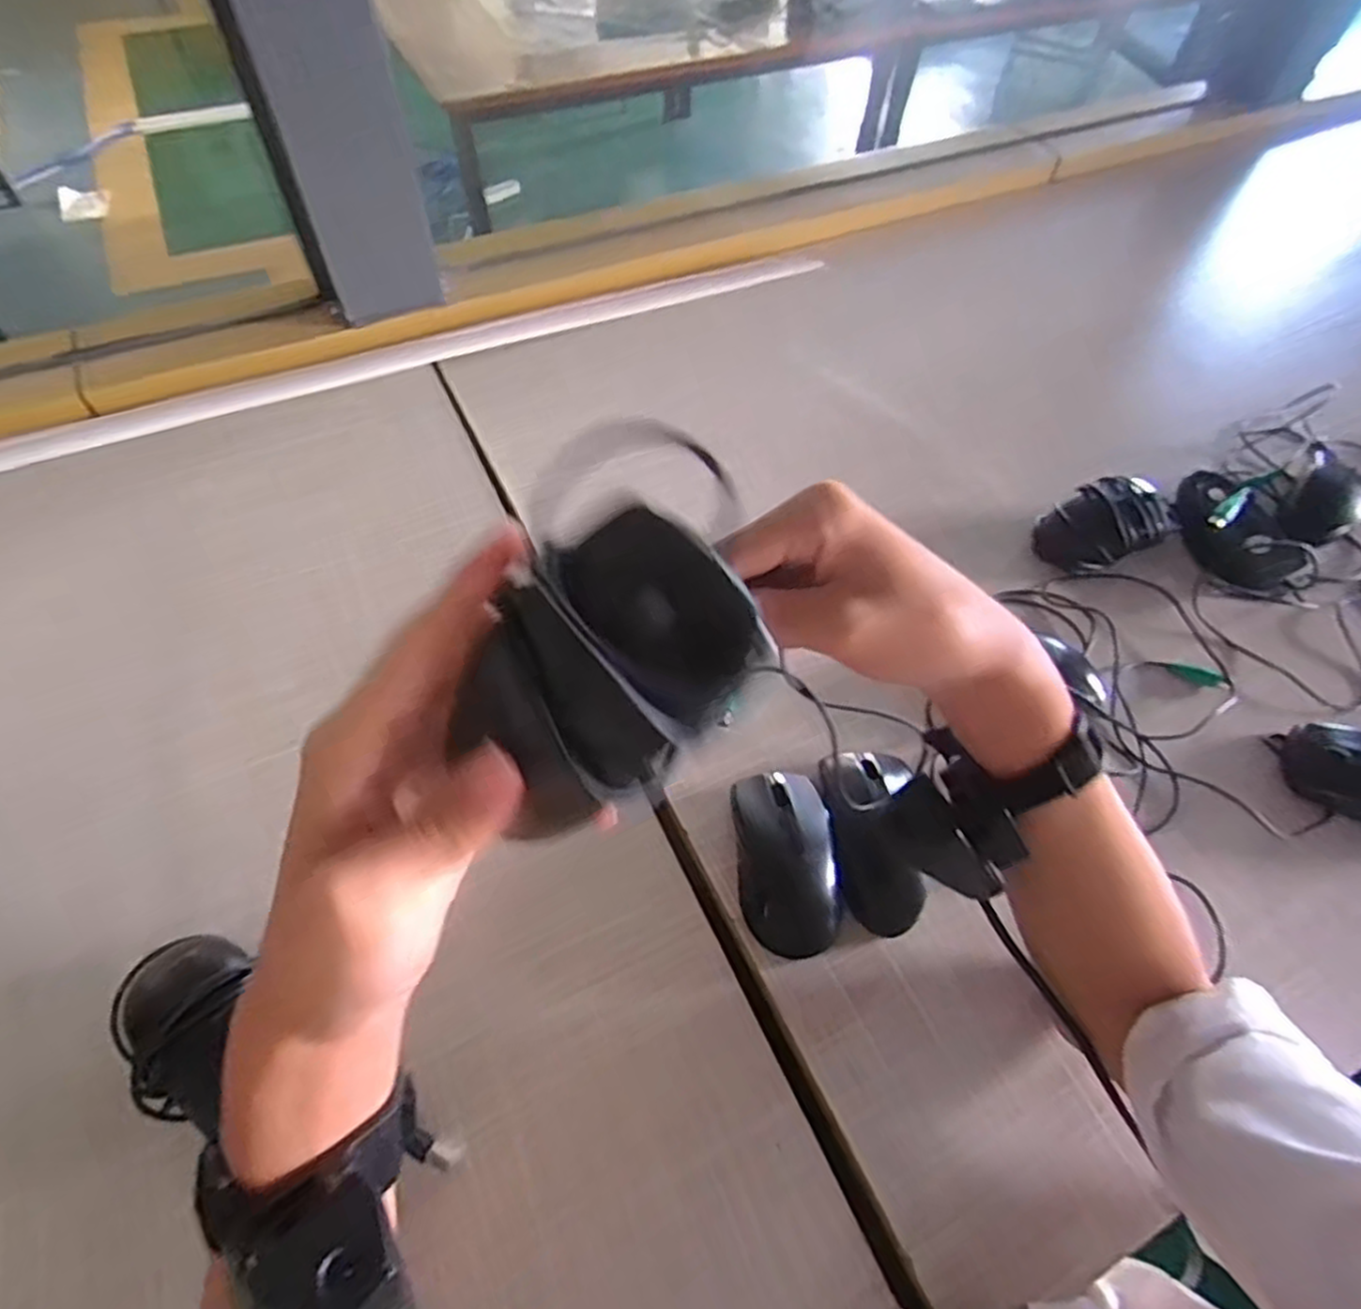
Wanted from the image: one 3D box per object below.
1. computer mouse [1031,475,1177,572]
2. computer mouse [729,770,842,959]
[{"bbox_3d":[0.330,-0.101,0.586,0.103,0.035,0.060,-20,59,-14],"label":"computer mouse"},{"bbox_3d":[0.062,0.118,0.435,0.056,0.034,0.103,-5,57,-4],"label":"computer mouse"}]

